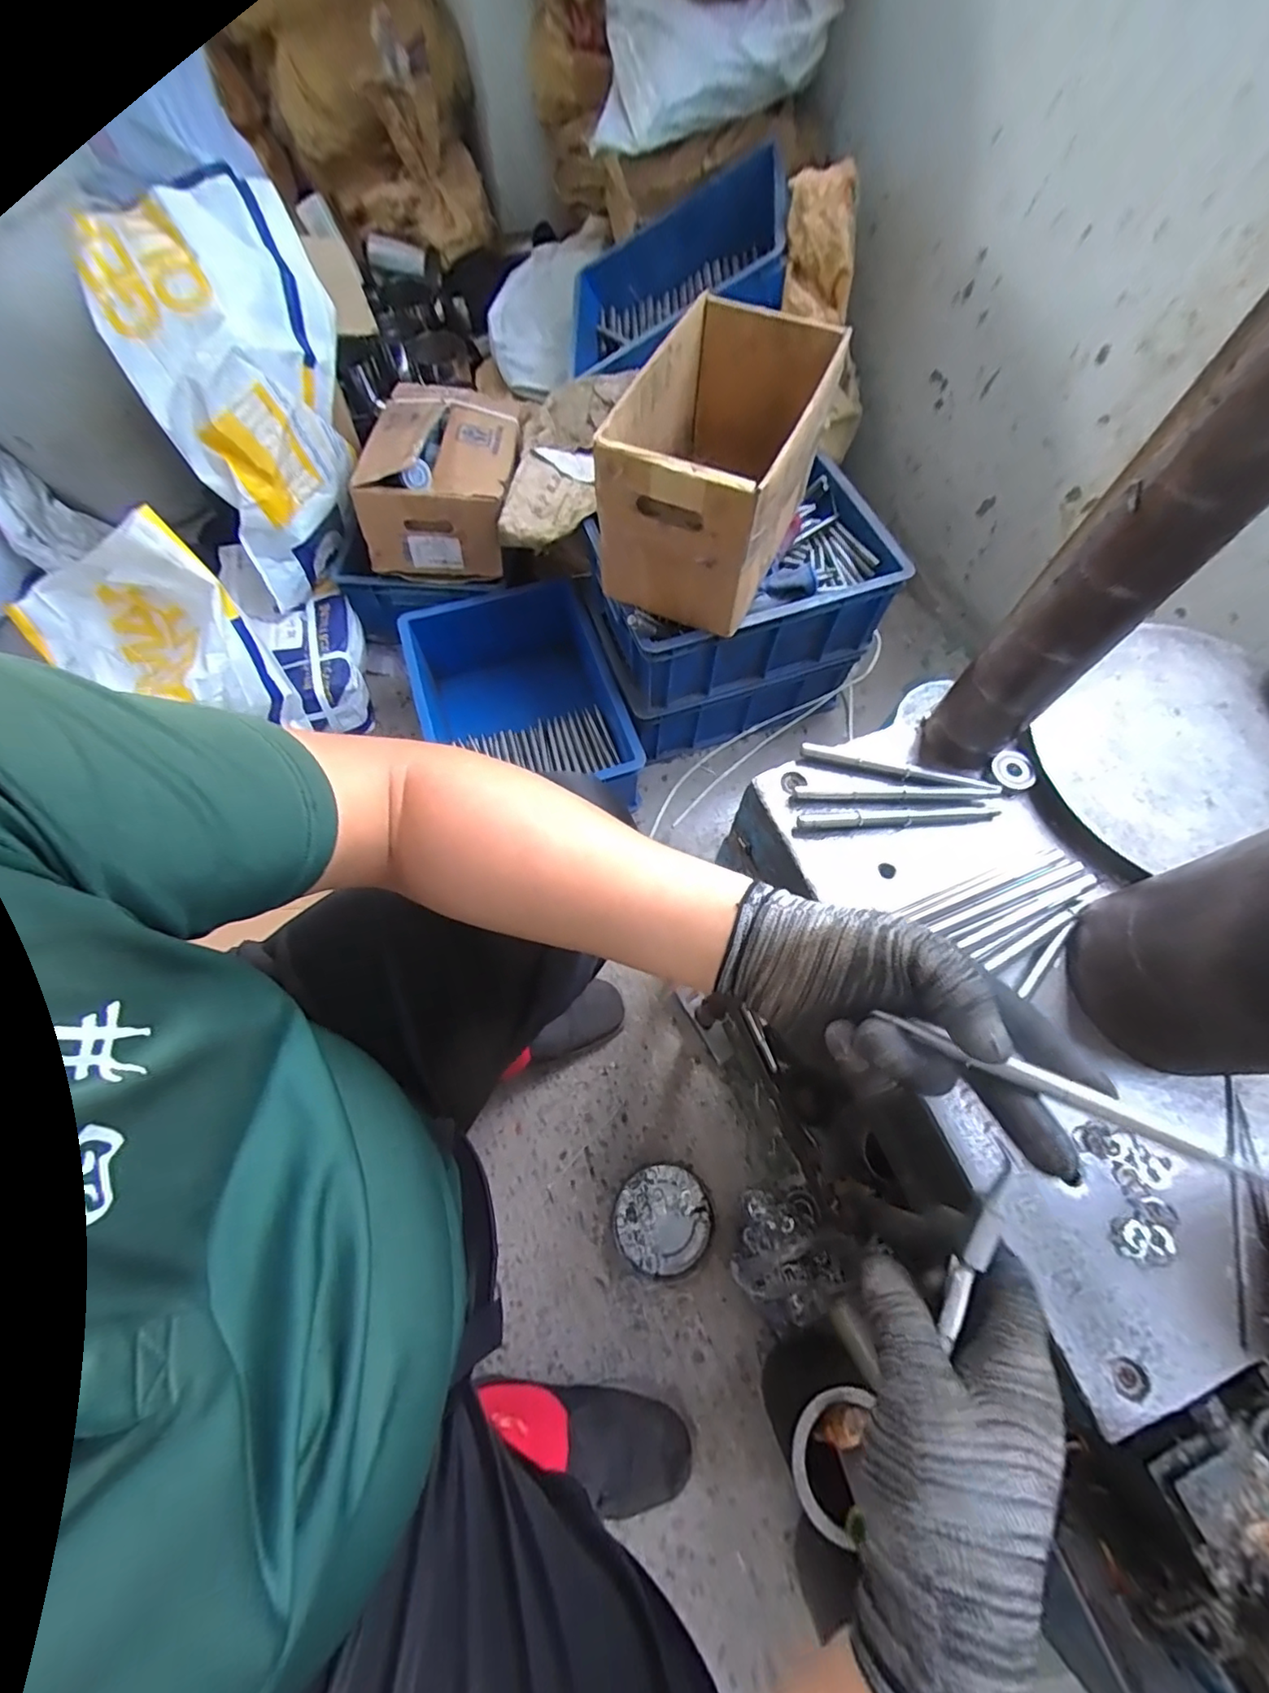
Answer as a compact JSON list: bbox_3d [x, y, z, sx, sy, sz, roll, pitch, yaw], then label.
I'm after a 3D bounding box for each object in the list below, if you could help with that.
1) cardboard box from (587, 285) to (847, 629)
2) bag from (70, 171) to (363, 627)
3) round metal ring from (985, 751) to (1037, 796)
[{"bbox_3d":[0.109,-0.473,0.729,0.197,0.193,0.319,24,68,9],"label":"cardboard box"},{"bbox_3d":[-0.557,-0.664,0.877,0.265,0.358,0.354,-19,68,-9],"label":"bag"},{"bbox_3d":[0.311,-0.062,0.478,0.033,0.006,0.034,0,67,-1],"label":"round metal ring"}]

